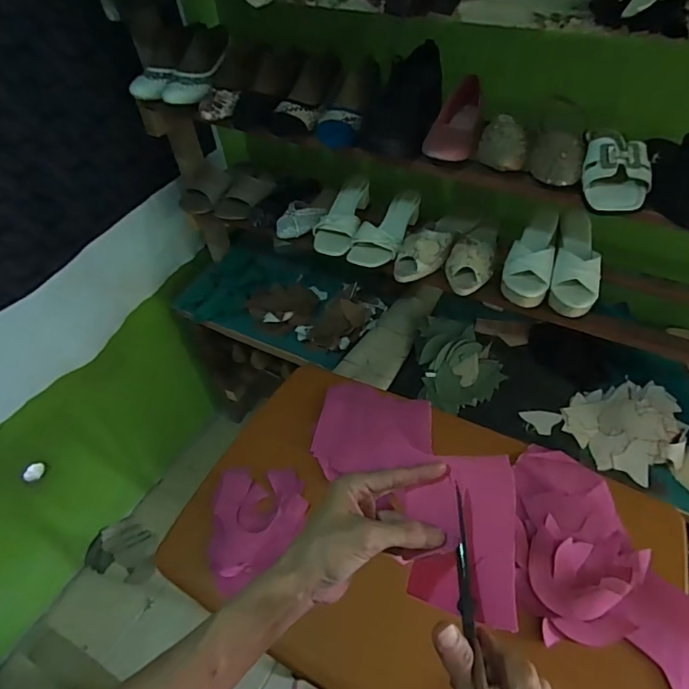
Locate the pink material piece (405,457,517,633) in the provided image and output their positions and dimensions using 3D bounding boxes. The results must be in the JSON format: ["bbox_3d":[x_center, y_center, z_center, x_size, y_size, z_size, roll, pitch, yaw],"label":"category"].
[{"bbox_3d":[0.097,0.156,0.407,0.086,0.038,0.129,5,49,9],"label":"pink material piece"}]

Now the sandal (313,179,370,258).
[{"bbox_3d":[-0.007,-0.287,1.061,0.091,0.056,0.219,7,49,10],"label":"sandal"}]

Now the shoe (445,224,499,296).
[{"bbox_3d":[0.257,-0.189,0.963,0.089,0.061,0.221,12,50,14],"label":"shoe"}]

